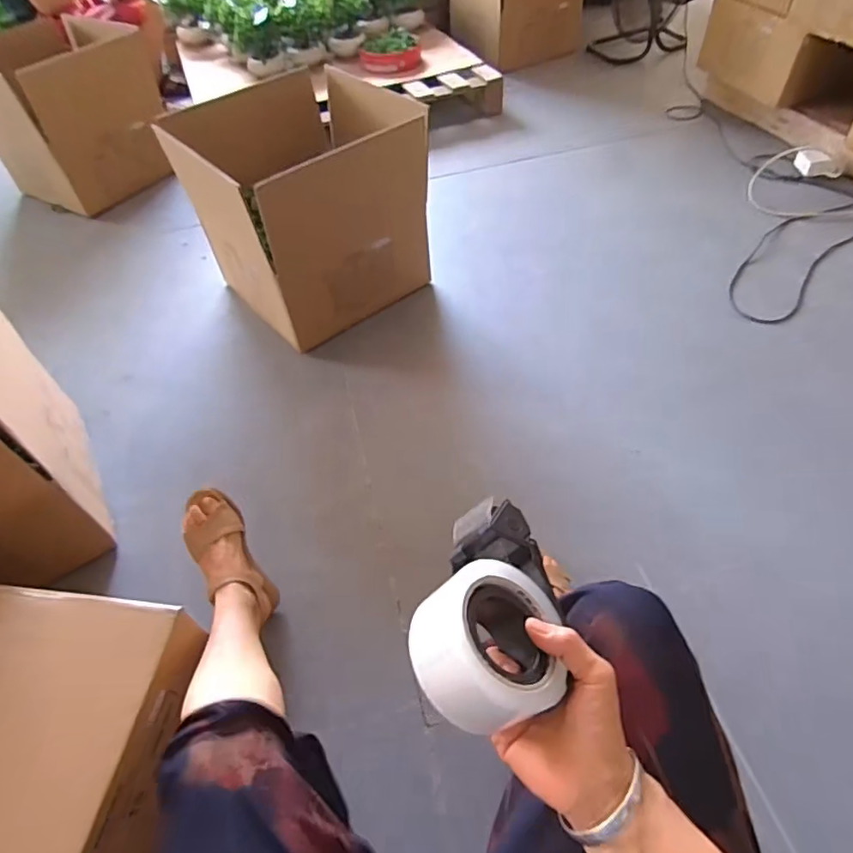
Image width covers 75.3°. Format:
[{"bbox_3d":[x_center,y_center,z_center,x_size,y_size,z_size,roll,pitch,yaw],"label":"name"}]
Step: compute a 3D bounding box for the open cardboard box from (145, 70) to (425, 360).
[{"bbox_3d":[-0.297,-0.553,1.385,0.459,0.410,0.463,-33,55,-21],"label":"open cardboard box"}]

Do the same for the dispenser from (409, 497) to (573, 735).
[{"bbox_3d":[0.055,0.152,0.428,0.119,0.070,0.173,36,39,-3],"label":"dispenser"}]

